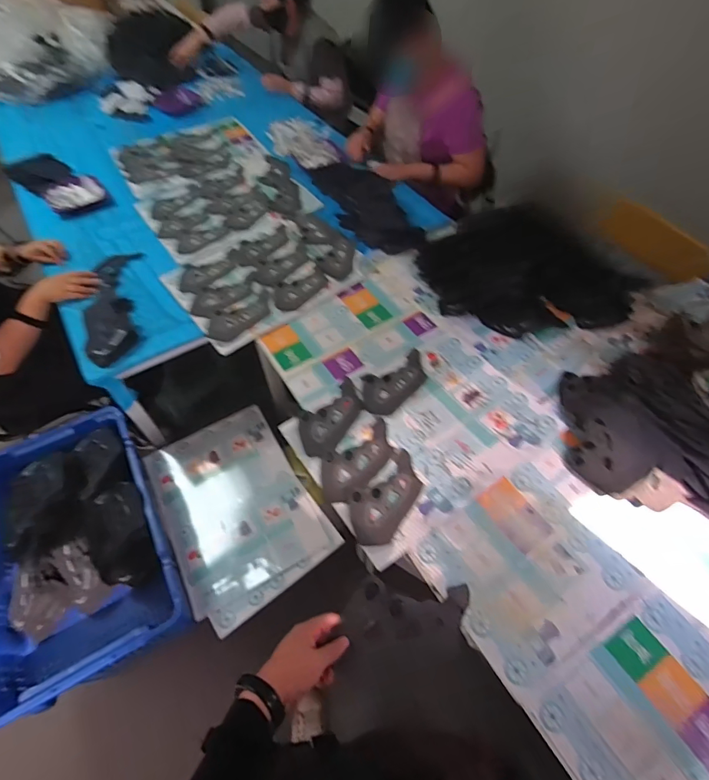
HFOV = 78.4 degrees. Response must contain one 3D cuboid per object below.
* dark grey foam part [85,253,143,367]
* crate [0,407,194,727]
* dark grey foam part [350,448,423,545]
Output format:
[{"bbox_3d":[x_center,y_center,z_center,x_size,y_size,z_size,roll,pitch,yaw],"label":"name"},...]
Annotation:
[{"bbox_3d":[-0.691,-0.262,1.241,0.145,0.046,0.464,-12,55,-10],"label":"dark grey foam part"},{"bbox_3d":[-0.727,0.414,1.147,0.423,0.233,0.646,-24,59,-16],"label":"crate"},{"bbox_3d":[0.069,0.219,0.909,0.102,0.026,0.220,28,58,18],"label":"dark grey foam part"}]

